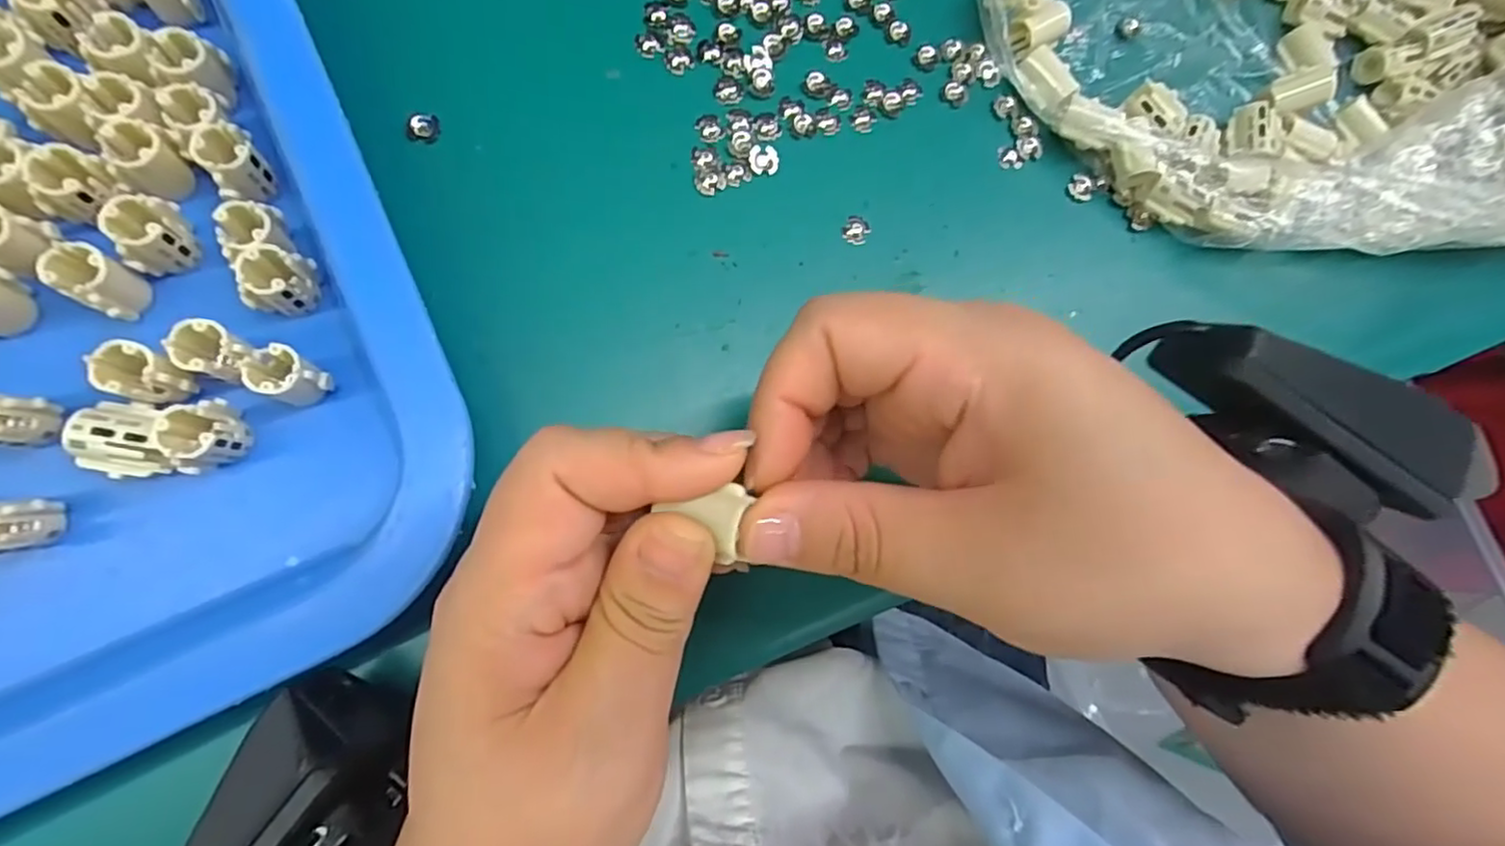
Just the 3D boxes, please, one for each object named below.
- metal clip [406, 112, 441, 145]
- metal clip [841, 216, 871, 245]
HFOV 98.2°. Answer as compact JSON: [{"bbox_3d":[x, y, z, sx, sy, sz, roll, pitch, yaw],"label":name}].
[{"bbox_3d":[-0.108,-0.097,0.214,0.009,0.004,0.009,3,80,-8],"label":"metal clip"},{"bbox_3d":[0.038,-0.069,0.233,0.009,0.004,0.011,27,78,-3],"label":"metal clip"}]

